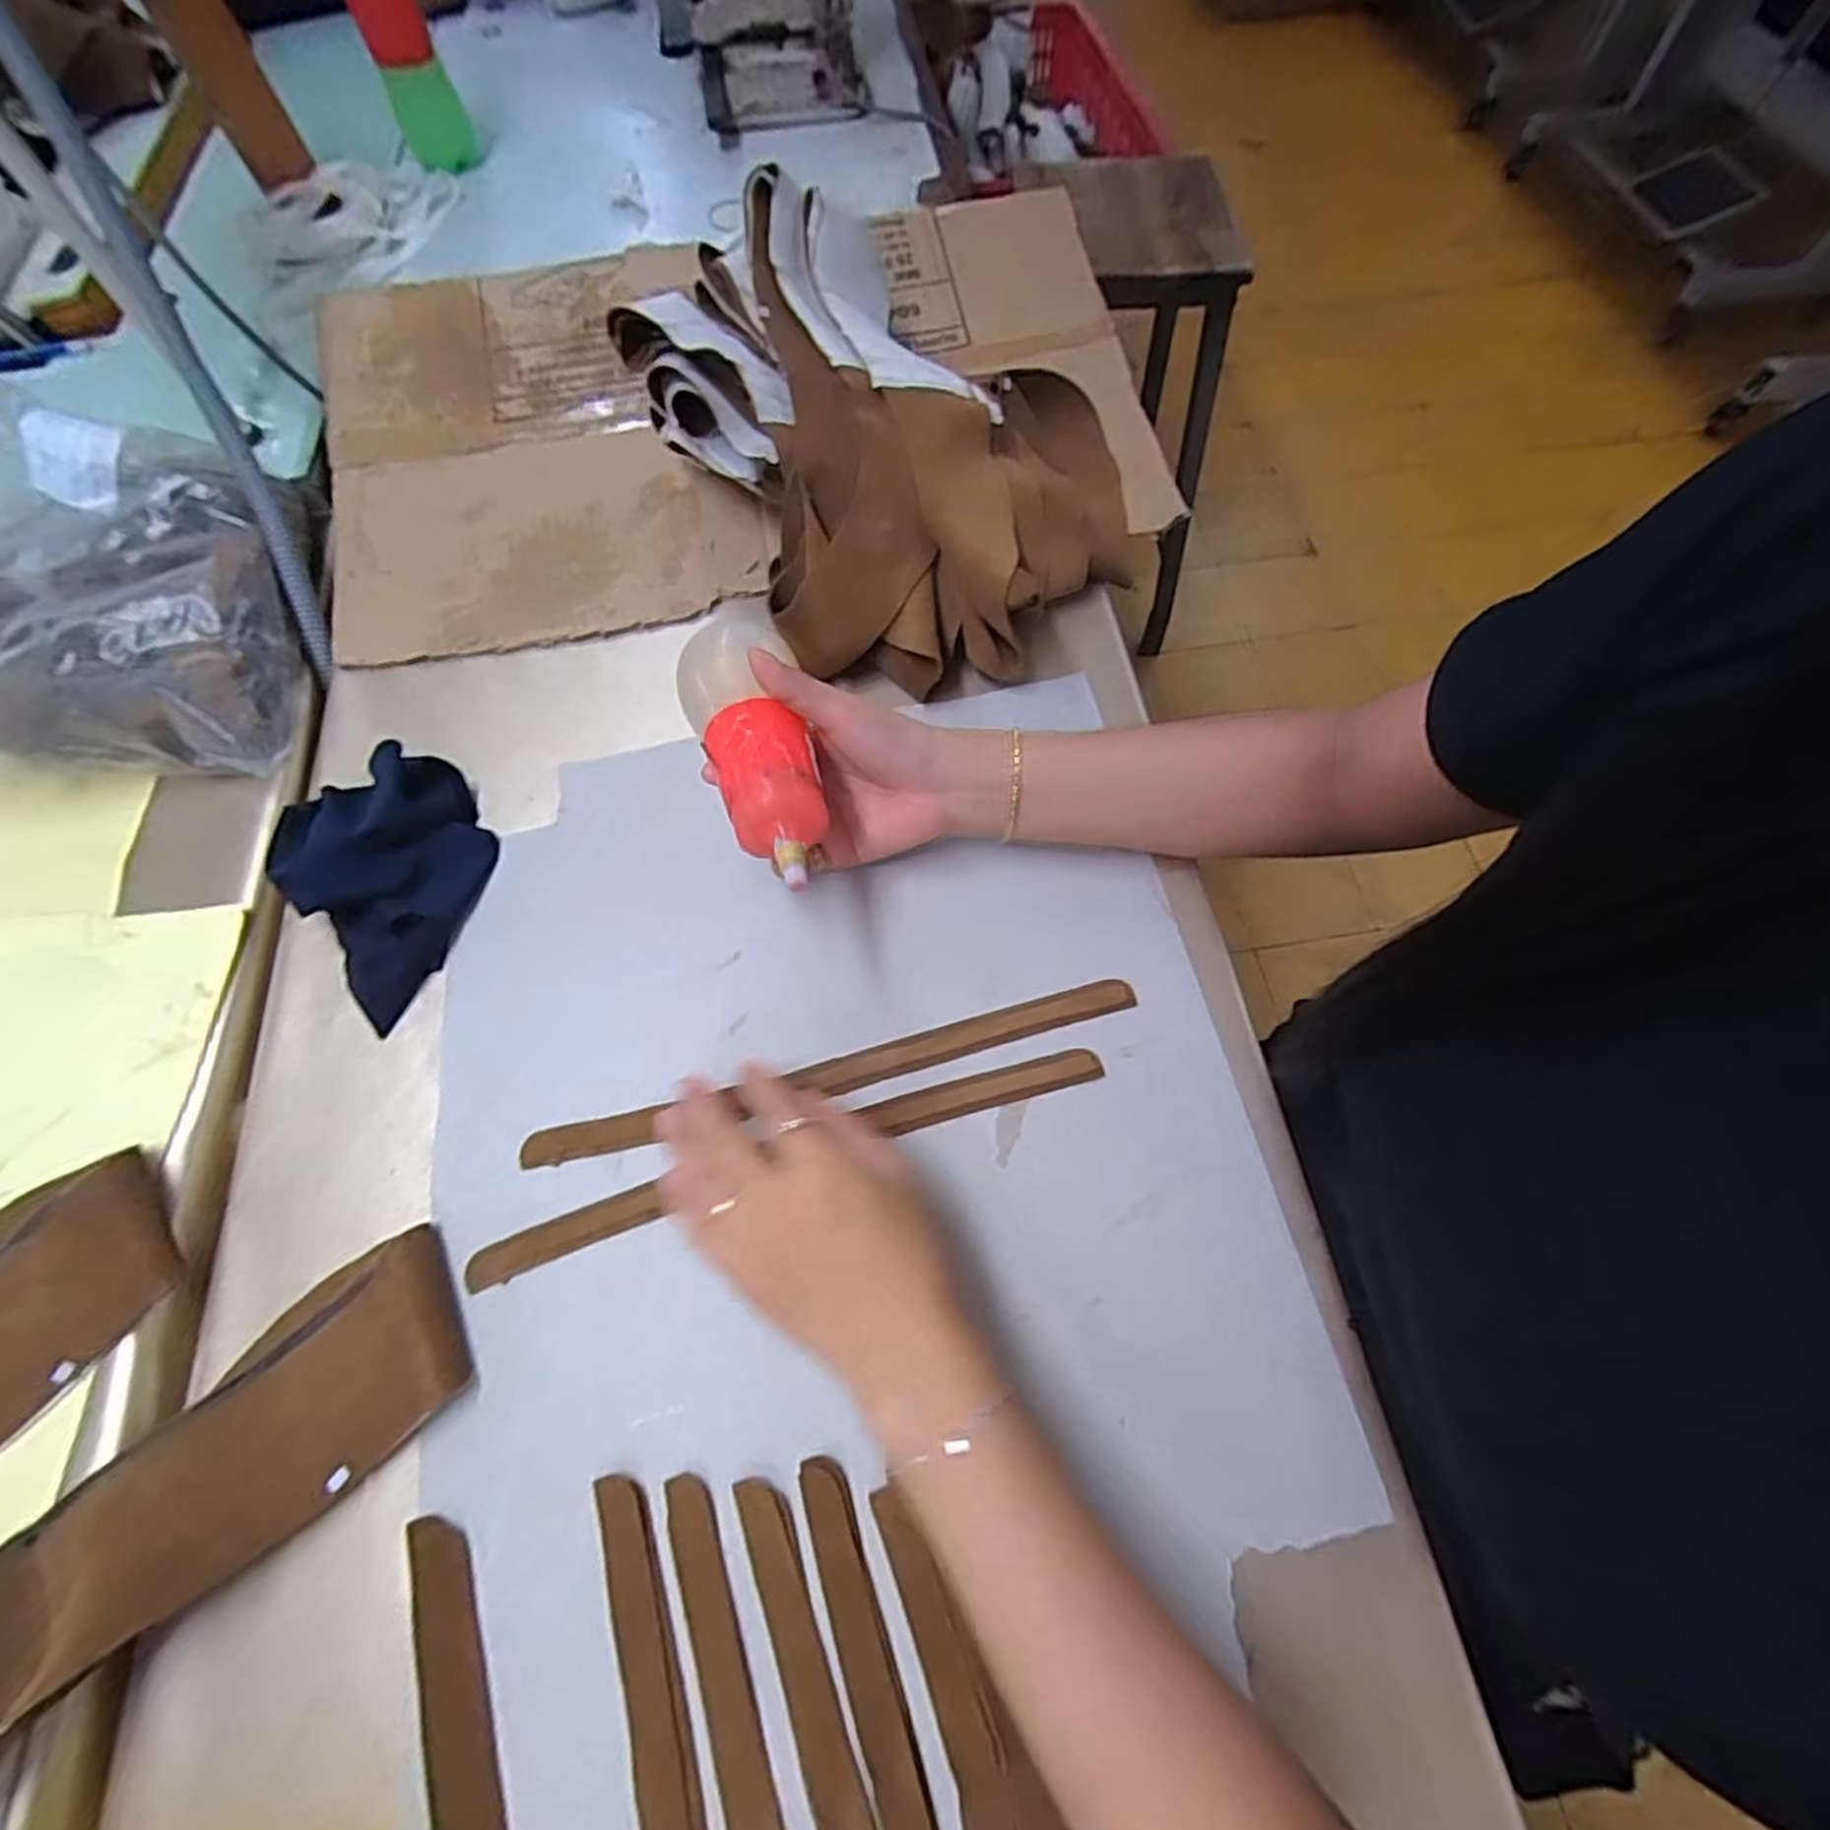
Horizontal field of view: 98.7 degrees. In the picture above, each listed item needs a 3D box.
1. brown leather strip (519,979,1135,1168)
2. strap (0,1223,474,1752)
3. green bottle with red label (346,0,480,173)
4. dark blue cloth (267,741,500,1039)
[{"bbox_3d":[-0.040,0.081,0.406,0.318,0.004,0.020,-14,66,-5],"label":"brown leather strip"},{"bbox_3d":[-0.334,0.276,0.299,0.087,0.049,0.347,39,72,16],"label":"strap"},{"bbox_3d":[-0.437,-0.744,0.658,0.051,0.179,0.063,-32,69,-13],"label":"green bottle with red label"},{"bbox_3d":[-0.293,-0.029,0.441,0.100,0.047,0.148,-32,69,-13],"label":"dark blue cloth"}]

